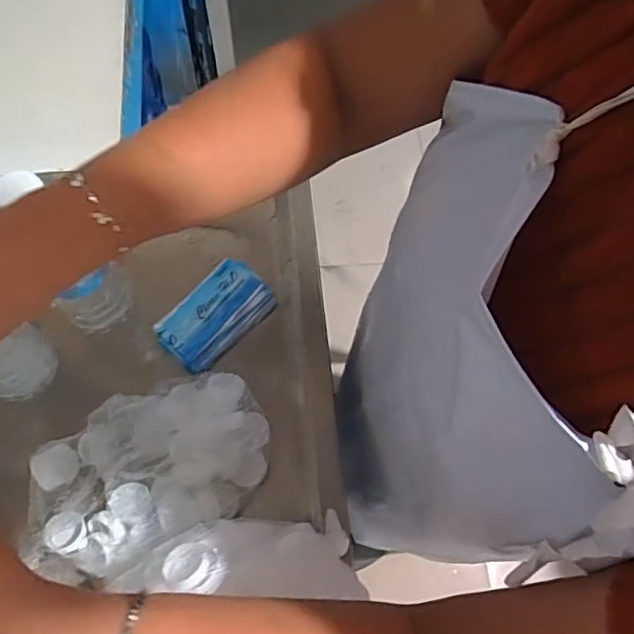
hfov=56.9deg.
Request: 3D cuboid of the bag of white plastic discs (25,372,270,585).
[{"bbox_3d":[-0.145,0.124,0.483,0.213,0.038,0.130,-25,71,-12],"label":"bag of white plastic discs"}]

